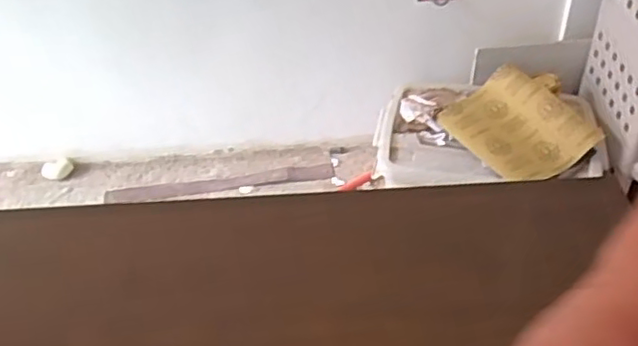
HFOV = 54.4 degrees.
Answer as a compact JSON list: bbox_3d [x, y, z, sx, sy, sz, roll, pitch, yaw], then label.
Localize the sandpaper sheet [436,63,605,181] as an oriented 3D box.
[{"bbox_3d":[0.437,-0.109,1.342,0.237,0.022,0.275,-36,56,-5],"label":"sandpaper sheet"}]

